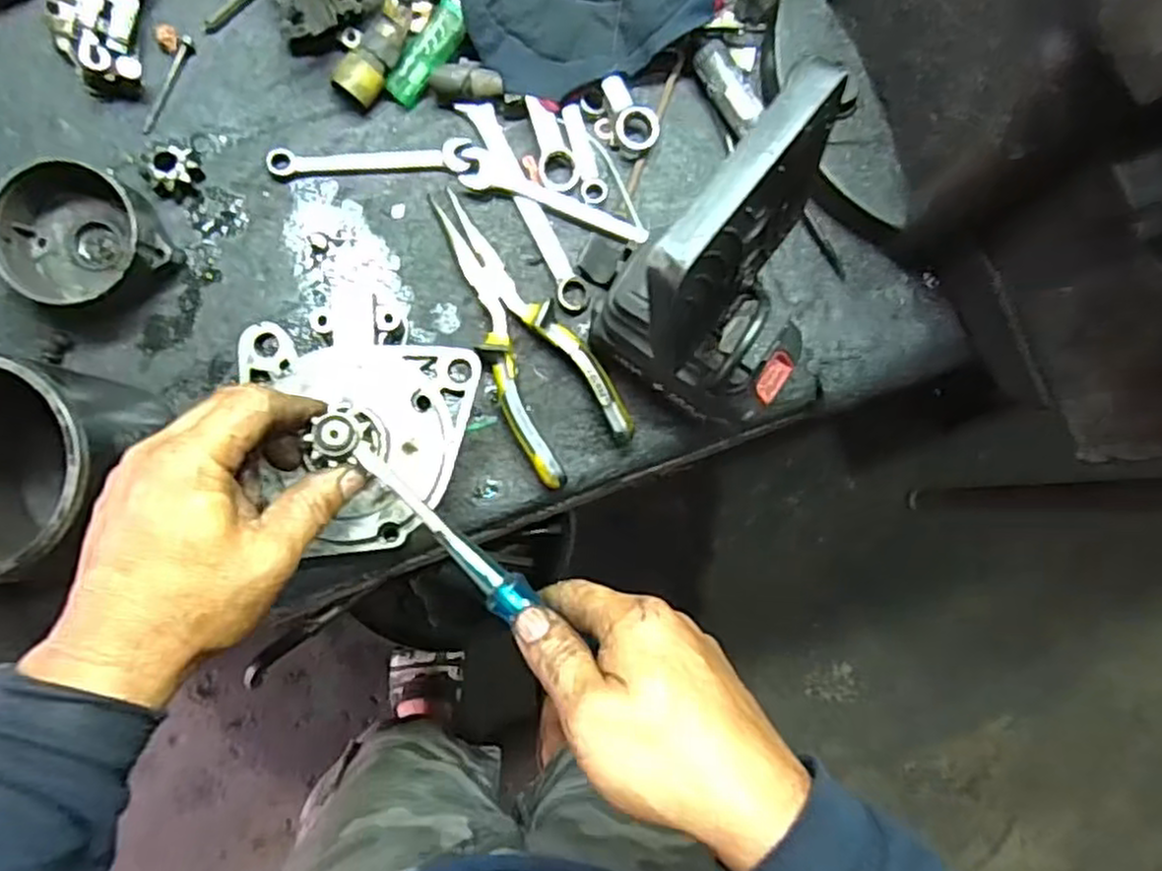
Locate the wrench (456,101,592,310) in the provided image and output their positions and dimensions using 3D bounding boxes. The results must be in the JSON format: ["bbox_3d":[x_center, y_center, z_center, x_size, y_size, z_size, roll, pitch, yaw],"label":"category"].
[{"bbox_3d":[-0.035,-0.149,0.481,0.020,0.009,0.154,-26,88,-7],"label":"wrench"}]

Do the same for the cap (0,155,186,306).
[{"bbox_3d":[-0.296,-0.120,0.435,0.080,0.043,0.075,0,85,-5],"label":"cap"}]

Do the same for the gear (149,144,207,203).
[{"bbox_3d":[-0.247,-0.160,0.454,0.024,0.018,0.029,12,84,-4],"label":"gear"}]

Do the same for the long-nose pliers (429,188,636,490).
[{"bbox_3d":[-0.035,-0.068,0.465,0.065,0.026,0.193,-25,88,-7],"label":"long-nose pliers"}]

